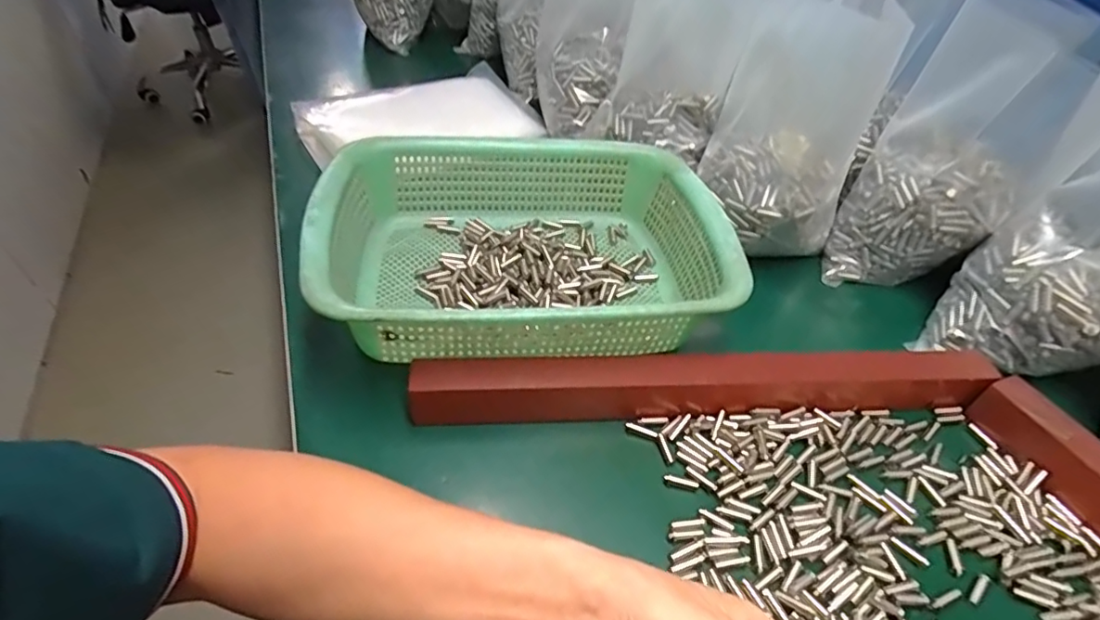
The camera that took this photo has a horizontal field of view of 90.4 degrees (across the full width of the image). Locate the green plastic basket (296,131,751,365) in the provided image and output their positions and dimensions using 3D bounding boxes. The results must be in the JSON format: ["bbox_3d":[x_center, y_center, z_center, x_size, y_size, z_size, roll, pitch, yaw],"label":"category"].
[{"bbox_3d":[-0.020,-0.051,0.428,0.290,0.085,0.220,-3,46,-6],"label":"green plastic basket"}]

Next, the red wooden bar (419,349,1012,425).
[{"bbox_3d":[0.106,0.048,0.369,0.382,0.038,0.035,-2,46,-5],"label":"red wooden bar"}]

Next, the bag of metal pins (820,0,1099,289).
[{"bbox_3d":[0.328,-0.120,0.447,0.123,0.206,0.091,14,47,10],"label":"bag of metal pins"}]

